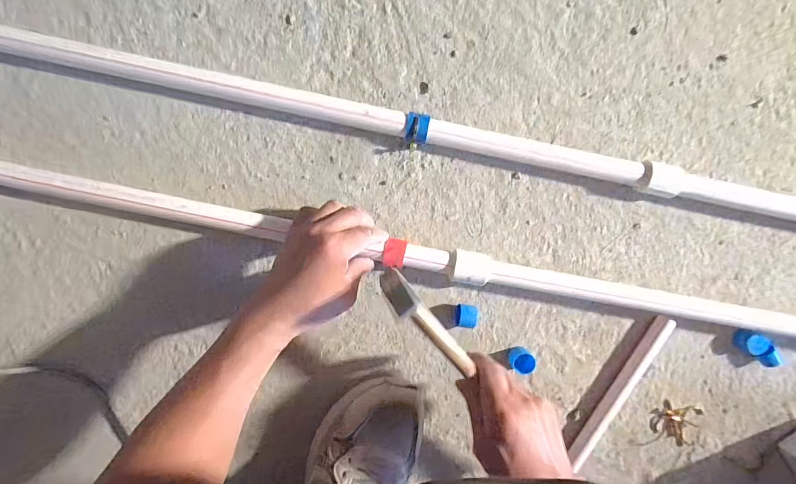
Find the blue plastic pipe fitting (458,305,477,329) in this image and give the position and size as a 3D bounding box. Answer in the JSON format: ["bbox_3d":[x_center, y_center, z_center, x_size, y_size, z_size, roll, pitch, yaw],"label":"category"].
[{"bbox_3d":[0.080,0.084,0.466,0.020,0.025,0.024,4,97,-4],"label":"blue plastic pipe fitting"}]

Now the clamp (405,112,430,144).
[{"bbox_3d":[0.020,-0.123,0.436,0.024,0.027,0.029,9,97,-4],"label":"clamp"}]

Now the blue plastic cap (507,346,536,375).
[{"bbox_3d":[0.149,0.142,0.483,0.028,0.021,0.026,0,97,-3],"label":"blue plastic cap"}]

